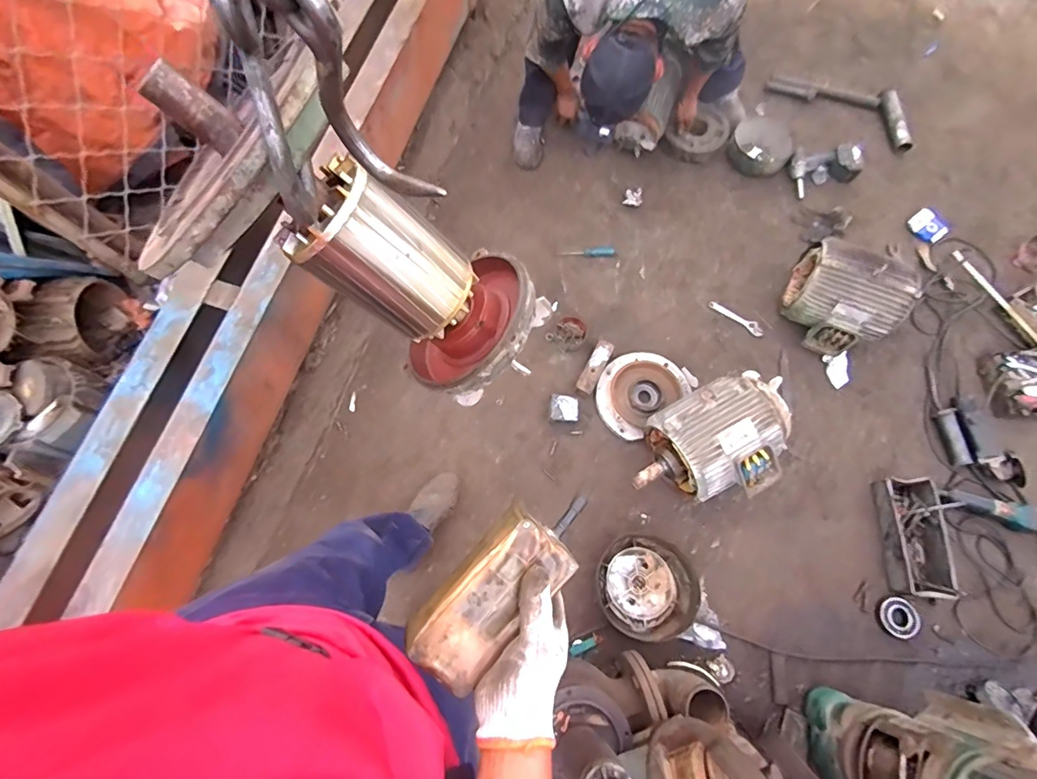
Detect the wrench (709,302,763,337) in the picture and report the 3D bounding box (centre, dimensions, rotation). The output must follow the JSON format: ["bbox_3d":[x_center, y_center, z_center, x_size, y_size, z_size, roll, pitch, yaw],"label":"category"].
[{"bbox_3d":[0.725,-0.238,1.603,0.193,0.013,0.040,34,75,10],"label":"wrench"}]

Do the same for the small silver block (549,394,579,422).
[{"bbox_3d":[0.138,0.059,1.460,0.088,0.055,0.082,1,75,0],"label":"small silver block"}]

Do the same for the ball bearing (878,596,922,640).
[{"bbox_3d":[1.017,0.608,1.283,0.097,0.023,0.097,0,75,0],"label":"ball bearing"}]

